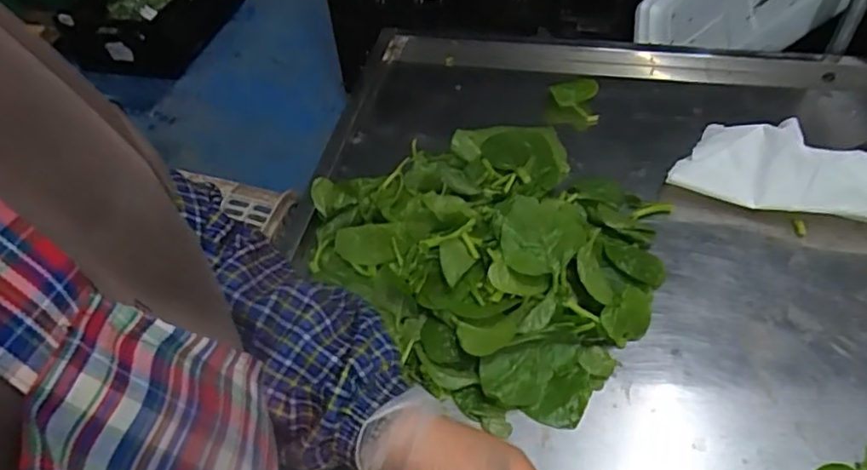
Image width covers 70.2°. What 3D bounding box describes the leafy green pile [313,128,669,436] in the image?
[{"bbox_3d":[0.058,0.001,0.577,0.304,0.060,0.285,-3,51,3],"label":"leafy green pile"}]

